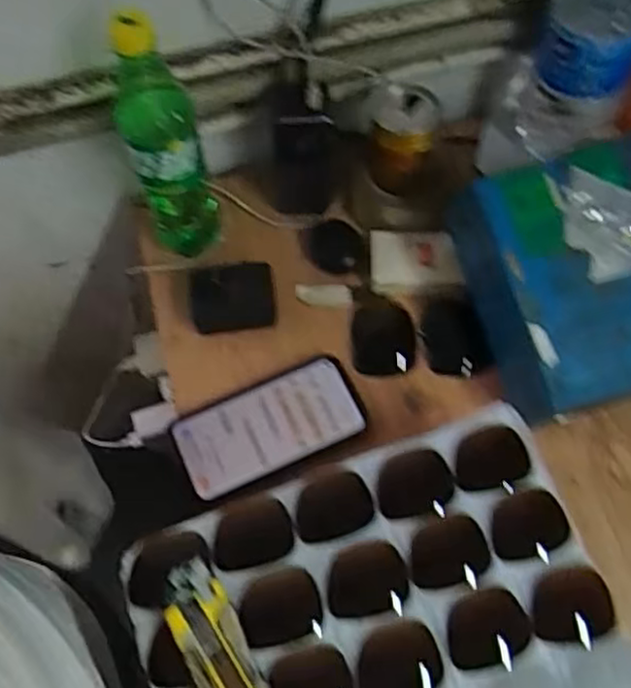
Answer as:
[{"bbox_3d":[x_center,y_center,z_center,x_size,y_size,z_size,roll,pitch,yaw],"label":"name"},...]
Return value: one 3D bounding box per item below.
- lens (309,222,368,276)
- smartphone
[{"bbox_3d":[0.023,-0.092,0.663,0.056,0.021,0.051,-1,64,1],"label":"lens"},{"bbox_3d":[-0.038,0.070,0.583,0.157,0.010,0.077,-23,69,-14],"label":"smartphone"}]

